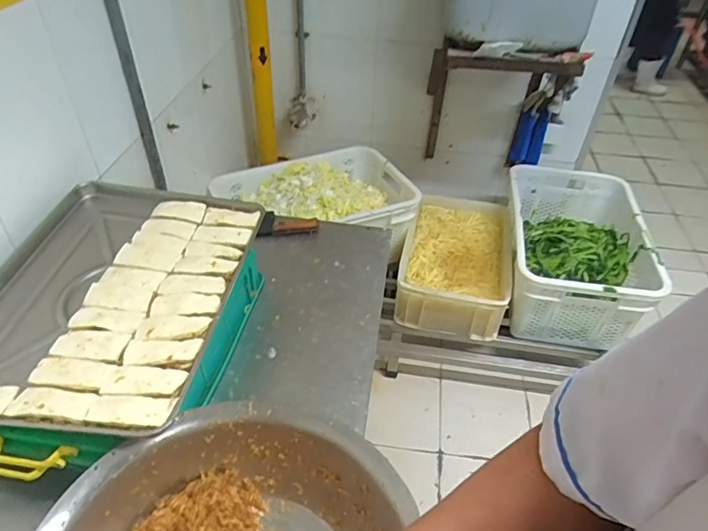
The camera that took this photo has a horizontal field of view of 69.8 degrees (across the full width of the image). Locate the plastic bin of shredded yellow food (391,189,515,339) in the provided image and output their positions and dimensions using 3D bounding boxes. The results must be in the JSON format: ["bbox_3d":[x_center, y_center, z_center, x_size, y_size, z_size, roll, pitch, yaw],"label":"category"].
[{"bbox_3d":[0.387,-0.015,1.953,0.389,0.243,0.691,8,42,7],"label":"plastic bin of shredded yellow food"}]

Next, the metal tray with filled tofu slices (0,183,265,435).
[{"bbox_3d":[-0.435,0.039,0.907,0.419,0.040,0.563,6,42,4],"label":"metal tray with filled tofu slices"}]

